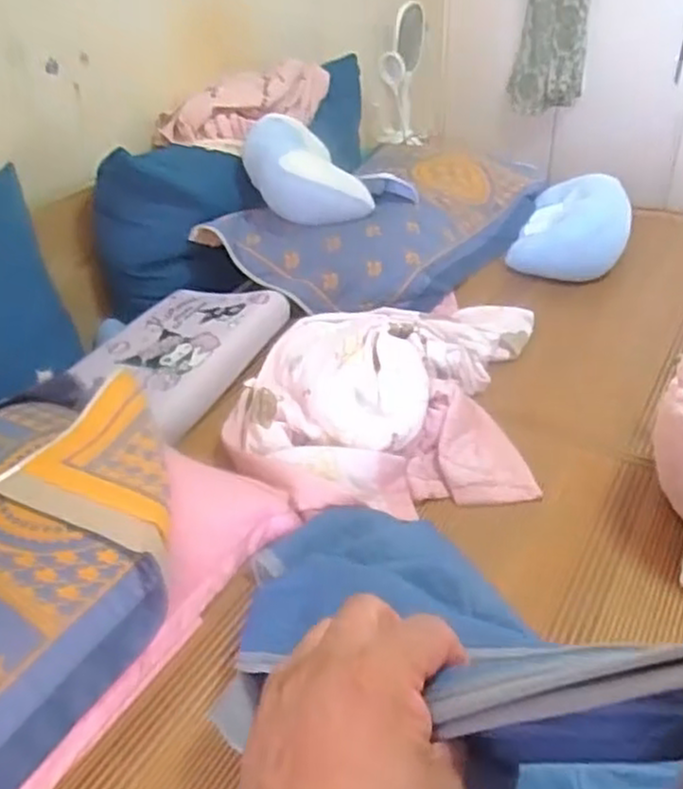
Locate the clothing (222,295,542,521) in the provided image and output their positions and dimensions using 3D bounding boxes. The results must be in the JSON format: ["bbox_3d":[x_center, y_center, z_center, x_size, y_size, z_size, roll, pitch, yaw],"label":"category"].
[{"bbox_3d":[0.072,-0.032,1.123,0.431,0.100,0.520,3,37,8],"label":"clothing"}]

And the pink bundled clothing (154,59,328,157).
[{"bbox_3d":[-0.183,-0.639,1.668,0.165,0.112,0.460,22,43,29],"label":"pink bundled clothing"}]

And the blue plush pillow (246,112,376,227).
[{"bbox_3d":[-0.089,-0.446,1.456,0.191,0.137,0.286,-19,40,-21],"label":"blue plush pillow"}]

